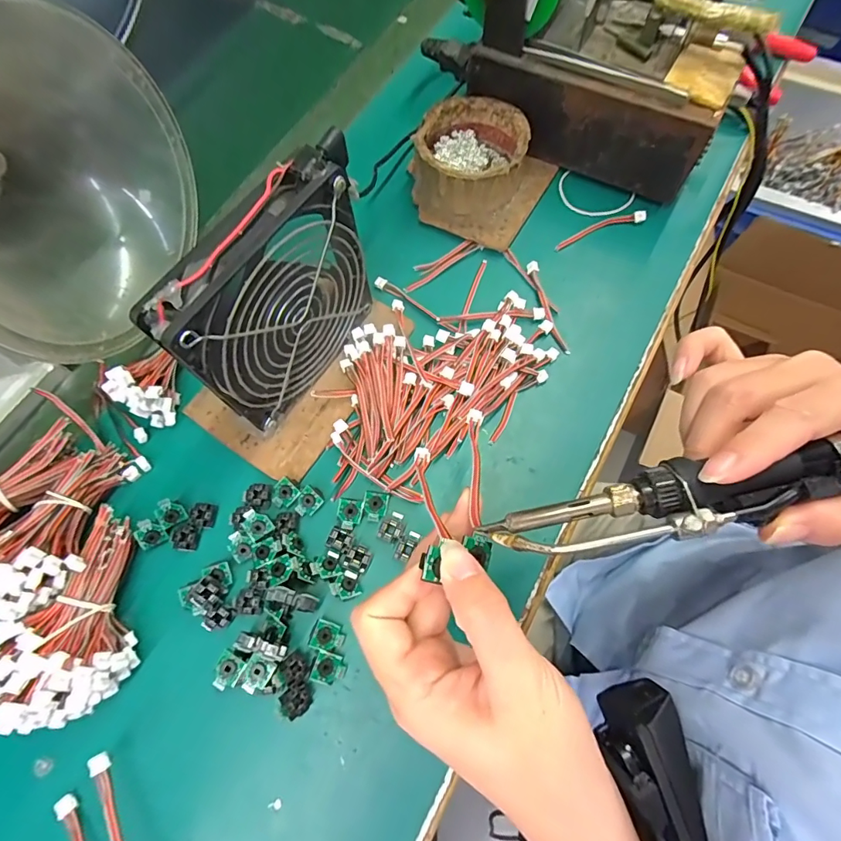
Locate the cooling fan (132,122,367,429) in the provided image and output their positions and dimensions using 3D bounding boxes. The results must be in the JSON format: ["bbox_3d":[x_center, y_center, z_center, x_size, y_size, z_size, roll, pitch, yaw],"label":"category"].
[{"bbox_3d":[-0.077,-0.065,0.261,0.029,0.125,0.126,32,74,11],"label":"cooling fan"}]

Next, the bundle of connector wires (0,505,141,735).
[{"bbox_3d":[-0.179,0.103,0.243,0.057,0.043,0.100,17,71,6],"label":"bundle of connector wires"}]

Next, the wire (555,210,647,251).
[{"bbox_3d":[0.138,-0.149,0.348,0.073,0.010,0.012,-18,71,-6],"label":"wire"}]

